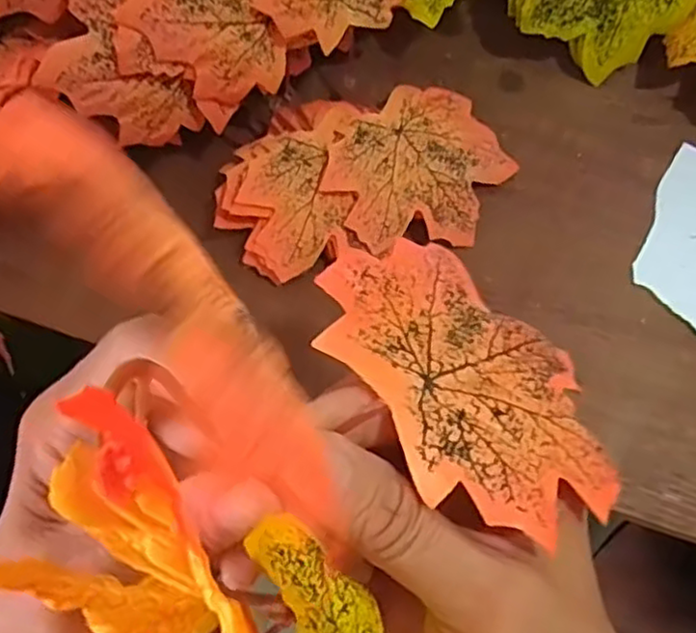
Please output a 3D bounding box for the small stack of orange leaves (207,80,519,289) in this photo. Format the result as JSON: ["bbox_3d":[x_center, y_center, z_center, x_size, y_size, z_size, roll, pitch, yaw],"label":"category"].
[{"bbox_3d":[0.008,-0.067,0.334,0.137,0.030,0.081,-15,72,-4],"label":"small stack of orange leaves"}]

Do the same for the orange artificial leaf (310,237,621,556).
[{"bbox_3d":[0.031,0.014,0.181,0.088,0.006,0.068,40,44,10],"label":"orange artificial leaf"}]

